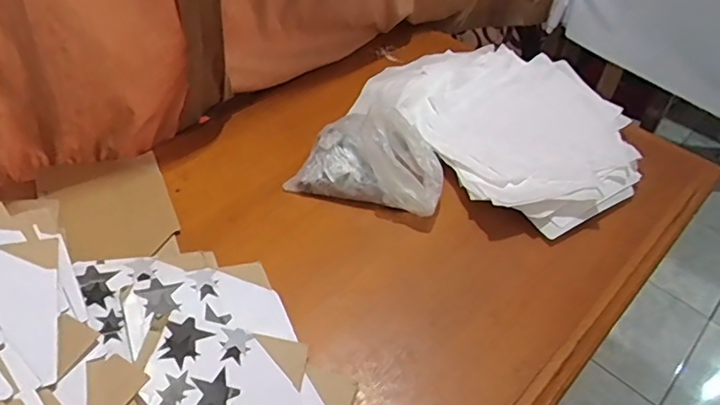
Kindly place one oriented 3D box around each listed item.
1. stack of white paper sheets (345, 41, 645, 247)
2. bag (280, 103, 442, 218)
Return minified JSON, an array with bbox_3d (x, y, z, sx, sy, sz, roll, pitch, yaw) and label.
[{"bbox_3d":[0.273,-0.157,1.039,0.414,0.070,0.506,-25,52,-25],"label":"stack of white paper sheets"},{"bbox_3d":[0.028,-0.090,0.934,0.250,0.136,0.177,16,47,11],"label":"bag"}]

